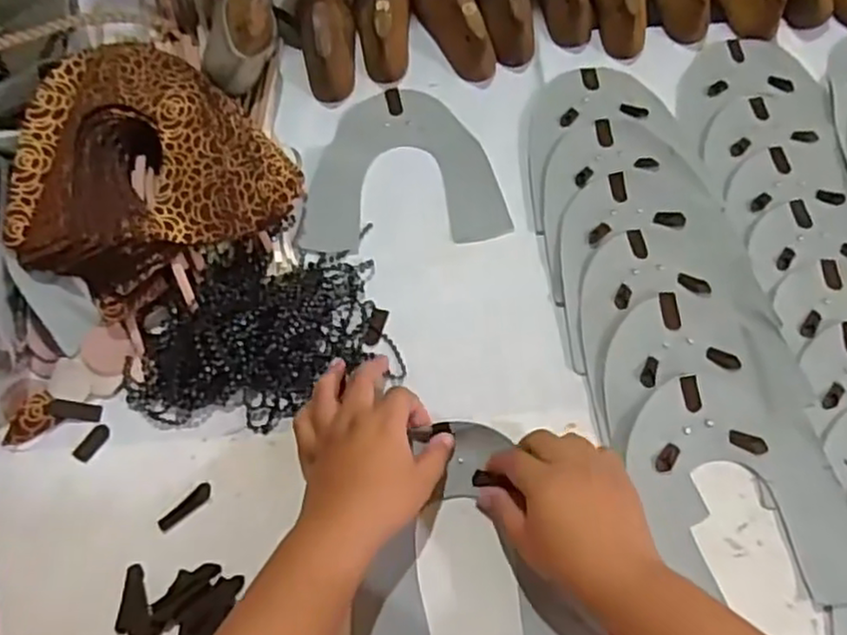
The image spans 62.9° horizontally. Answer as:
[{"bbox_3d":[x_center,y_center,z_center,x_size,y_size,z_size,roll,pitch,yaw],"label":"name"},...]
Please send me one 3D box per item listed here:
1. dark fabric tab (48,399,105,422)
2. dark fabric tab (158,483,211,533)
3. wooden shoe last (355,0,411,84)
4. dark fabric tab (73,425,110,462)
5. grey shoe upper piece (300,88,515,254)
[{"bbox_3d":[-0.247,0.066,0.491,0.036,0.004,0.013,9,81,-10],"label":"dark fabric tab"},{"bbox_3d":[-0.158,0.126,0.460,0.039,0.004,0.010,-41,71,-17],"label":"dark fabric tab"},{"bbox_3d":[-0.039,-0.282,0.627,0.051,0.057,0.136,-2,64,0],"label":"wooden shoe last"},{"bbox_3d":[-0.231,0.087,0.482,0.012,0.004,0.027,28,68,13],"label":"dark fabric tab"},{"bbox_3d":[-0.022,-0.129,0.585,0.161,0.005,0.157,-7,66,-4],"label":"grey shoe upper piece"}]

